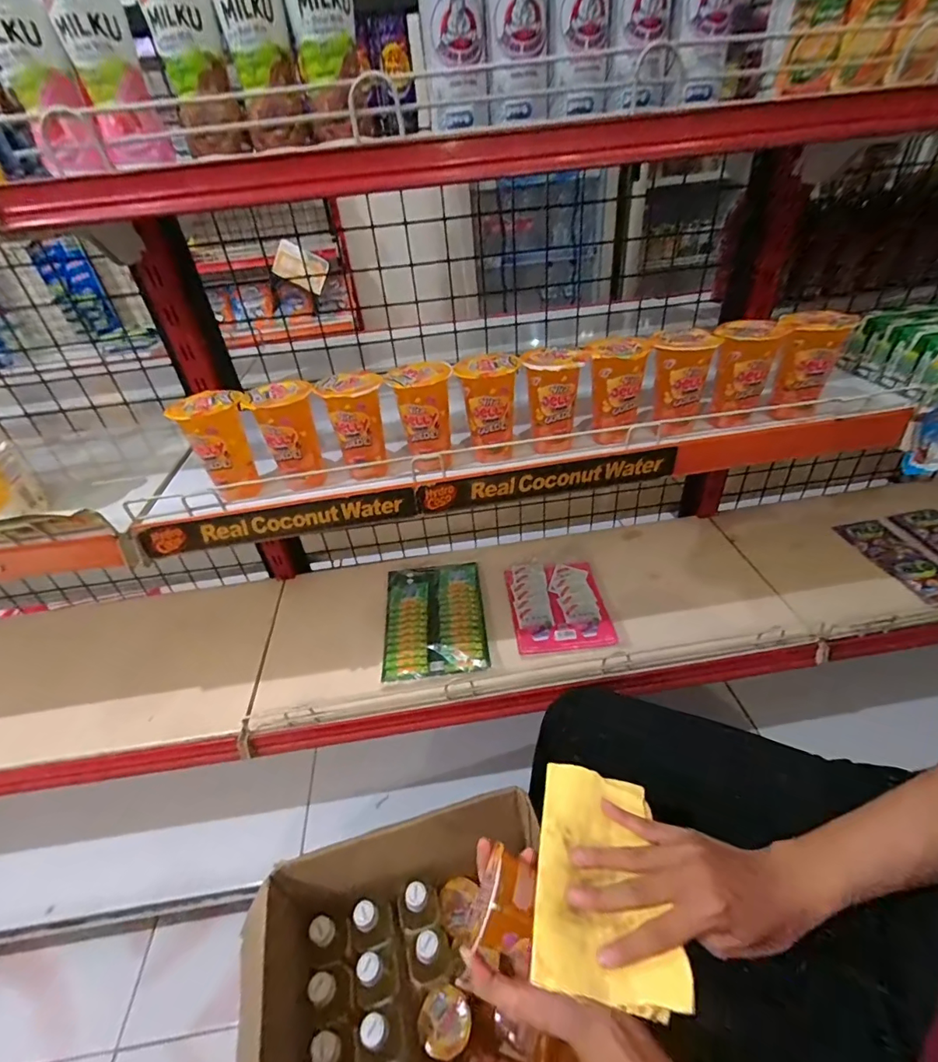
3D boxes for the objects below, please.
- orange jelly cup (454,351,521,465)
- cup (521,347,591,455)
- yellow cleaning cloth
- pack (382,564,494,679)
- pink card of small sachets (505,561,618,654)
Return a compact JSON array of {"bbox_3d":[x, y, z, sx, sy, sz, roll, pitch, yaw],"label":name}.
[{"bbox_3d":[0.024,-0.133,0.530,0.059,0.107,0.058,2,38,11],"label":"orange jelly cup"},{"bbox_3d":[0.096,-0.143,0.535,0.061,0.105,0.061,-4,37,3],"label":"cup"},{"bbox_3d":[0.107,0.261,0.369,0.100,0.021,0.147,3,38,12],"label":"yellow cleaning cloth"},{"bbox_3d":[-0.063,0.143,0.843,0.169,0.019,0.246,-7,37,0],"label":"pack"},{"bbox_3d":[0.154,0.123,0.843,0.157,0.012,0.200,-6,37,0],"label":"pink card of small sachets"}]

